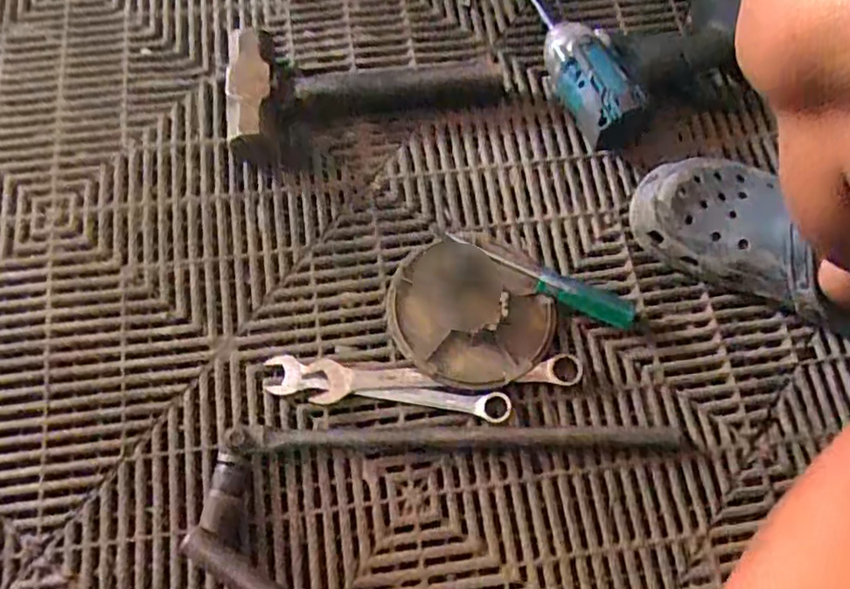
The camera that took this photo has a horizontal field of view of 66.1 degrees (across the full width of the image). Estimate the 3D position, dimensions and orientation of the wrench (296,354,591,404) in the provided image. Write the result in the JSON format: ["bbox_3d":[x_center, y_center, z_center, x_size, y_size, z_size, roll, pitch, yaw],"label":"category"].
[{"bbox_3d":[0.017,0.069,0.543,0.227,0.012,0.035,-1,72,-2],"label":"wrench"}]

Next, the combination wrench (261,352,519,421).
[{"bbox_3d":[-0.031,0.078,0.540,0.201,0.013,0.031,8,72,1],"label":"combination wrench"}]

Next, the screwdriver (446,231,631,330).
[{"bbox_3d":[0.101,-0.015,0.572,0.175,0.025,0.030,23,72,6],"label":"screwdriver"}]

